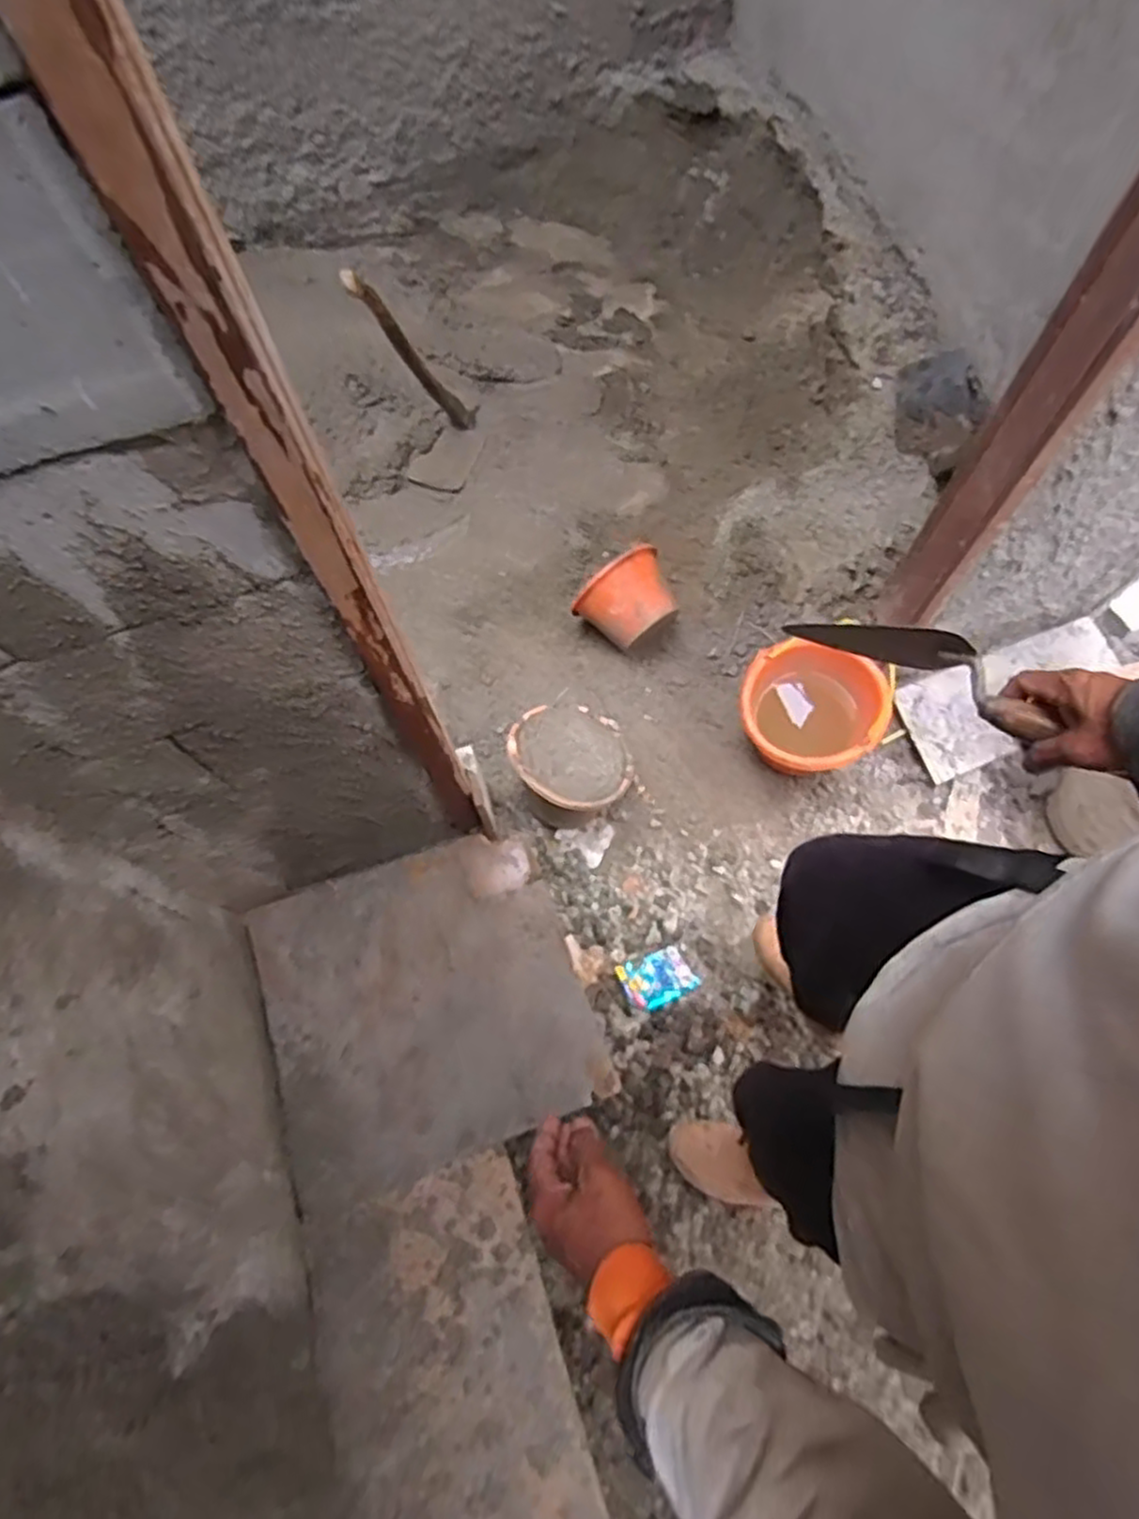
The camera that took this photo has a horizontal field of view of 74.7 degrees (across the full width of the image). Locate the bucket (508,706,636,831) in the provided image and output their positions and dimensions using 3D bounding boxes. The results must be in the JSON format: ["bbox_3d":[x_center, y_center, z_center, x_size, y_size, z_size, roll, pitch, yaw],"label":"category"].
[{"bbox_3d":[0.004,0.018,1.572,0.230,0.192,0.229,-1,68,2],"label":"bucket"}]

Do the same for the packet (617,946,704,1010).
[{"bbox_3d":[0.174,0.431,1.474,0.133,0.023,0.101,-27,69,-8],"label":"packet"}]

